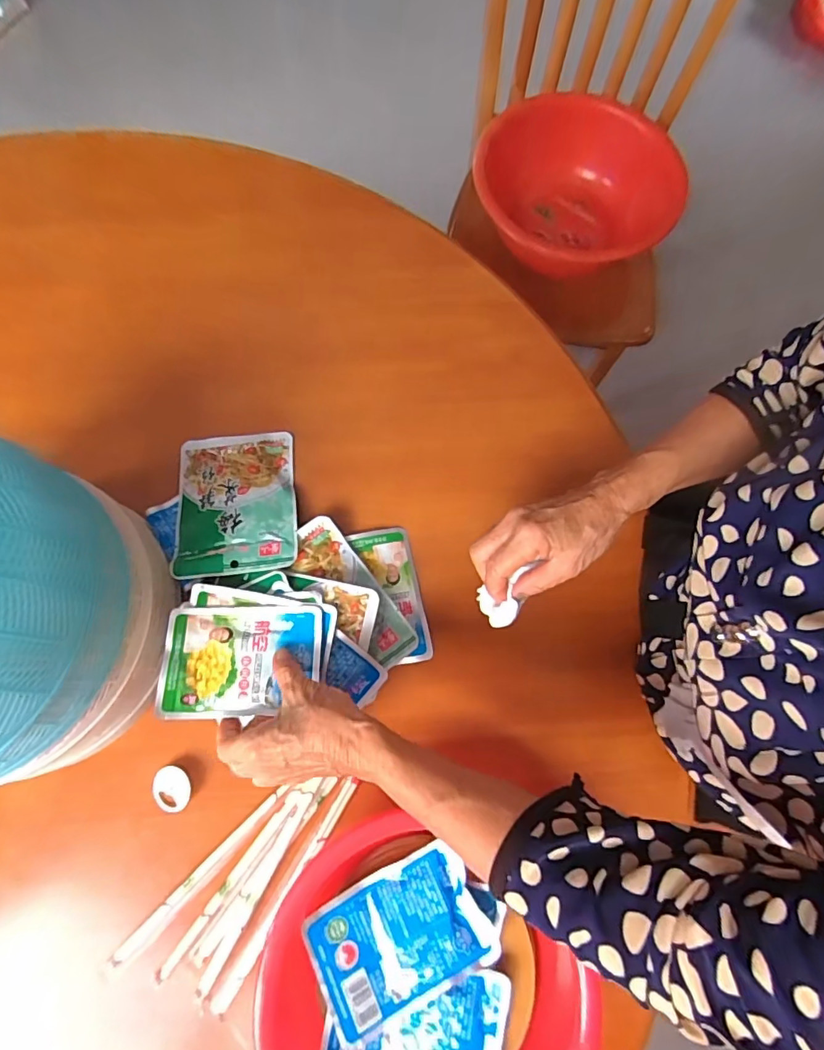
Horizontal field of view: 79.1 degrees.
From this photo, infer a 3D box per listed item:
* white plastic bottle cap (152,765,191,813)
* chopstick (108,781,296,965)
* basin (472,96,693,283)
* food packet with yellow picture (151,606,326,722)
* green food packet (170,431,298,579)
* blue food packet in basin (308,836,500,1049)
[{"bbox_3d":[-0.204,0.223,0.423,0.029,0.004,0.035,-25,78,-7],"label":"white plastic bottle cap"},{"bbox_3d":[-0.172,0.284,0.411,0.175,0.010,0.010,-44,81,-10],"label":"chopstick"},{"bbox_3d":[0.321,-0.611,0.922,0.299,0.128,0.332,-39,80,-11],"label":"basin"},{"bbox_3d":[-0.140,0.111,0.413,0.126,0.011,0.087,-1,76,-1],"label":"food packet with yellow picture"},{"bbox_3d":[-0.169,-0.024,0.481,0.110,0.012,0.148,-7,65,-2],"label":"green food packet"},{"bbox_3d":[-0.009,0.304,0.370,0.123,0.013,0.085,-24,77,-8],"label":"blue food packet in basin"}]

